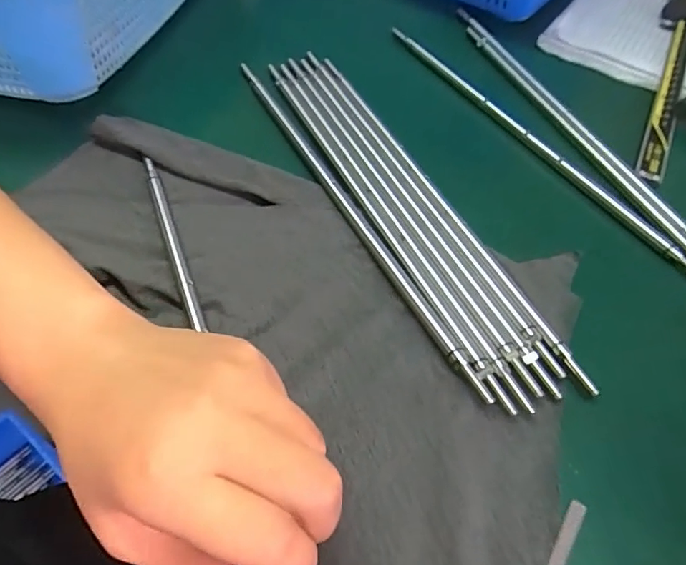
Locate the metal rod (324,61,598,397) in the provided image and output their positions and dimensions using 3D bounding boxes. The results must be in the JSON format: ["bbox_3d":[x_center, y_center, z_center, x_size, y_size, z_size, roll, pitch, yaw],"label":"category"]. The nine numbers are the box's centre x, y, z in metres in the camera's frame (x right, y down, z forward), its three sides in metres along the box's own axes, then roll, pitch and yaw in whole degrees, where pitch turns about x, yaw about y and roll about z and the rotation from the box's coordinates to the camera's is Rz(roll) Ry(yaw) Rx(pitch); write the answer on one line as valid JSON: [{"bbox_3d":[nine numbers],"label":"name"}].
[{"bbox_3d":[0.050,-0.053,0.293,0.009,0.004,0.269,-22,59,-17],"label":"metal rod"}]

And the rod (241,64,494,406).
[{"bbox_3d":[-0.001,-0.046,0.286,0.009,0.008,0.266,-23,60,-18],"label":"rod"}]

